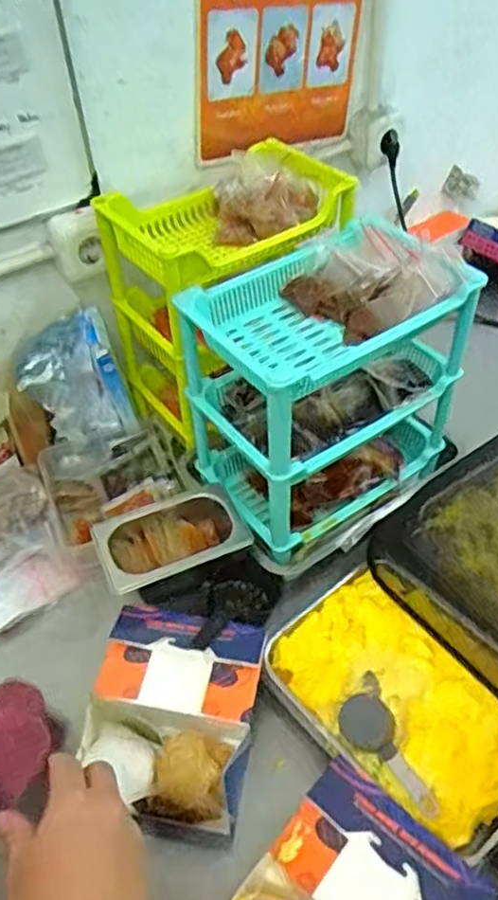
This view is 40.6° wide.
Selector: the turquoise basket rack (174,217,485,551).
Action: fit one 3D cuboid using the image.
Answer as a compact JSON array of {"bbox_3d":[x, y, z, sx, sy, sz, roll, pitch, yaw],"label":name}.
[{"bbox_3d":[0.087,-0.077,0.874,0.293,0.335,0.226,-26,50,-20],"label":"turquoise basket rack"}]

